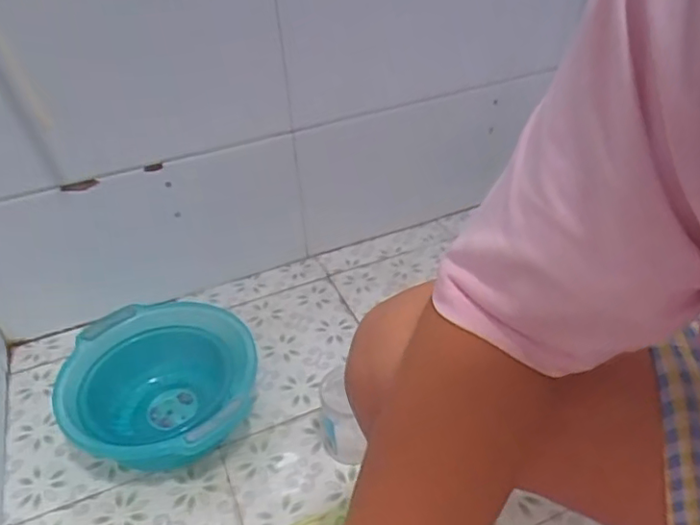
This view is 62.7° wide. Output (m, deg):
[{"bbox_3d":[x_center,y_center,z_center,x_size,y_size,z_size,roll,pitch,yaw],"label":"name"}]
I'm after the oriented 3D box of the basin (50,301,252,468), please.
[{"bbox_3d":[-0.299,0.198,0.908,0.282,0.110,0.301,-3,37,2],"label":"basin"}]

